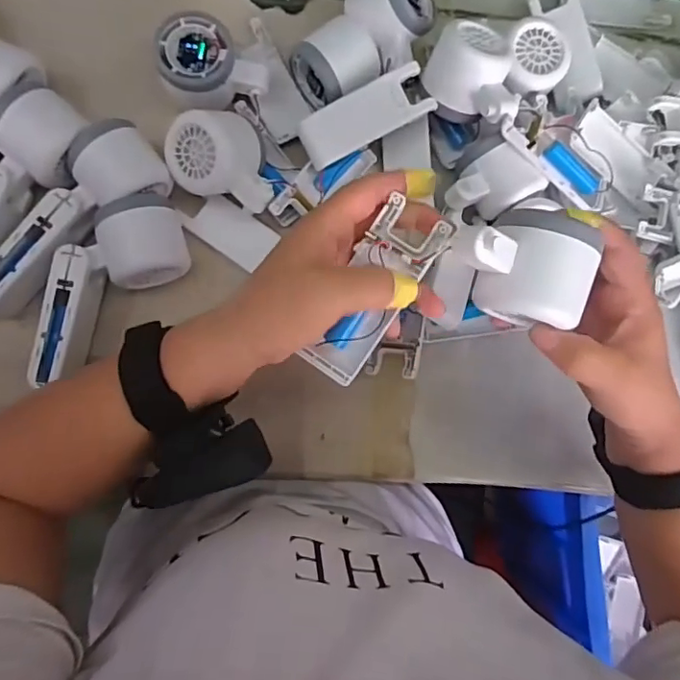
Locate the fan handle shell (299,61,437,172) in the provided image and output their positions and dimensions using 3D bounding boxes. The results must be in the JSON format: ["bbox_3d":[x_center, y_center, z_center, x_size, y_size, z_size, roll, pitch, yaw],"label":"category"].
[{"bbox_3d":[0.020,-0.174,0.426,0.104,0.010,0.041,-28,89,5],"label":"fan handle shell"}]

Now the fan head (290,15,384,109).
[{"bbox_3d":[-0.002,-0.222,0.439,0.060,0.049,0.058,-33,90,-10],"label":"fan head"}]

